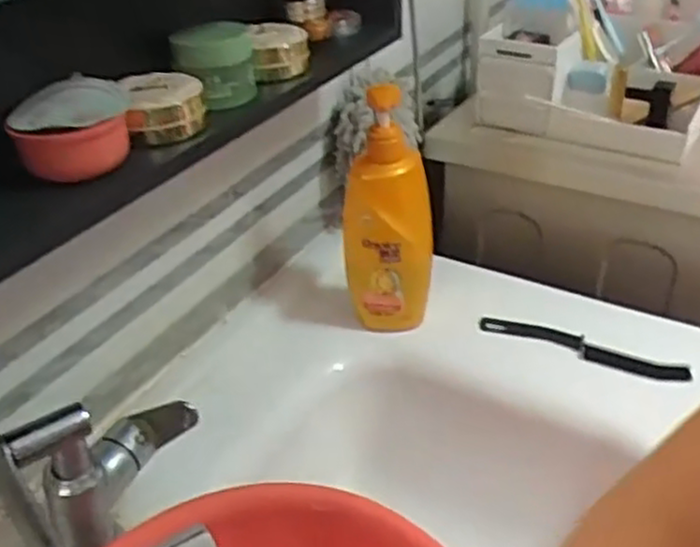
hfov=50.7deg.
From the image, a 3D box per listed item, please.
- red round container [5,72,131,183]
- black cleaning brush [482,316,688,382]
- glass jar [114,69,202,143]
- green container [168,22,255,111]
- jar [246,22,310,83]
[{"bbox_3d":[-0.178,-0.093,0.480,0.068,0.045,0.069,-8,35,-7],"label":"red round container"},{"bbox_3d":[0.236,0.075,0.756,0.205,0.009,0.028,15,39,25],"label":"black cleaning brush"},{"bbox_3d":[-0.132,-0.120,0.528,0.055,0.036,0.058,-12,36,-13],"label":"glass jar"},{"bbox_3d":[-0.103,-0.158,0.563,0.059,0.051,0.052,-9,35,-8],"label":"green container"},{"bbox_3d":[-0.059,-0.185,0.613,0.047,0.035,0.053,-10,35,-9],"label":"jar"}]

